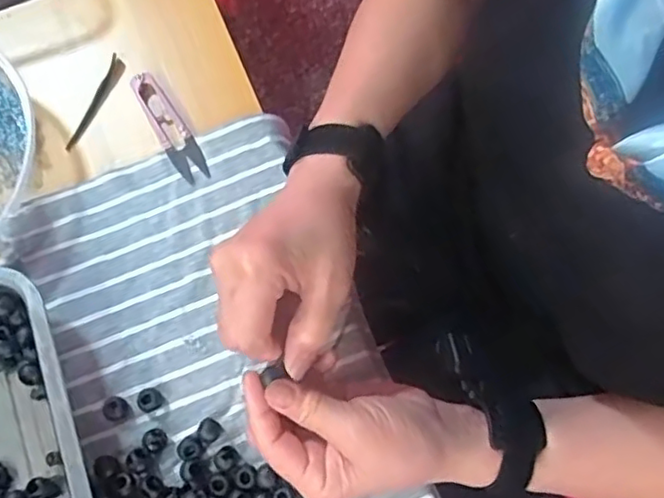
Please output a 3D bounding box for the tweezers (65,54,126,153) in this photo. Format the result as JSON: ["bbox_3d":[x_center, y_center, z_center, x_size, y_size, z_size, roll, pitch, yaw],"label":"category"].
[{"bbox_3d":[-0.187,-0.117,0.505,0.016,0.006,0.087,20,74,9],"label":"tweezers"}]

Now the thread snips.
[{"bbox_3d":[-0.127,-0.096,0.488,0.024,0.007,0.104,-29,73,-7],"label":"thread snips"}]

